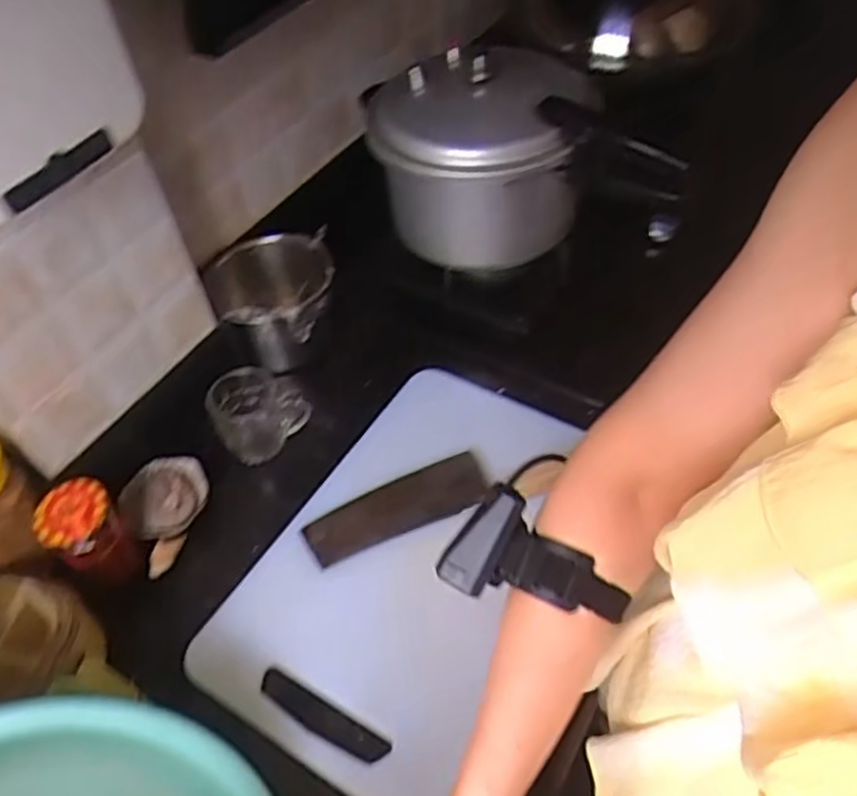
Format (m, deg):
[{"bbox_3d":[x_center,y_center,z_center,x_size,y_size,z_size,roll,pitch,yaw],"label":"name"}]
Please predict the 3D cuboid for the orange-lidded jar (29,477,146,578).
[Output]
[{"bbox_3d":[-0.334,0.135,0.743,0.068,0.094,0.068,-3,50,4],"label":"orange-lidded jar"}]

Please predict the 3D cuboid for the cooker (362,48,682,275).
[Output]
[{"bbox_3d":[0.101,-0.287,0.890,0.335,0.173,0.221,2,50,8],"label":"cooker"}]

